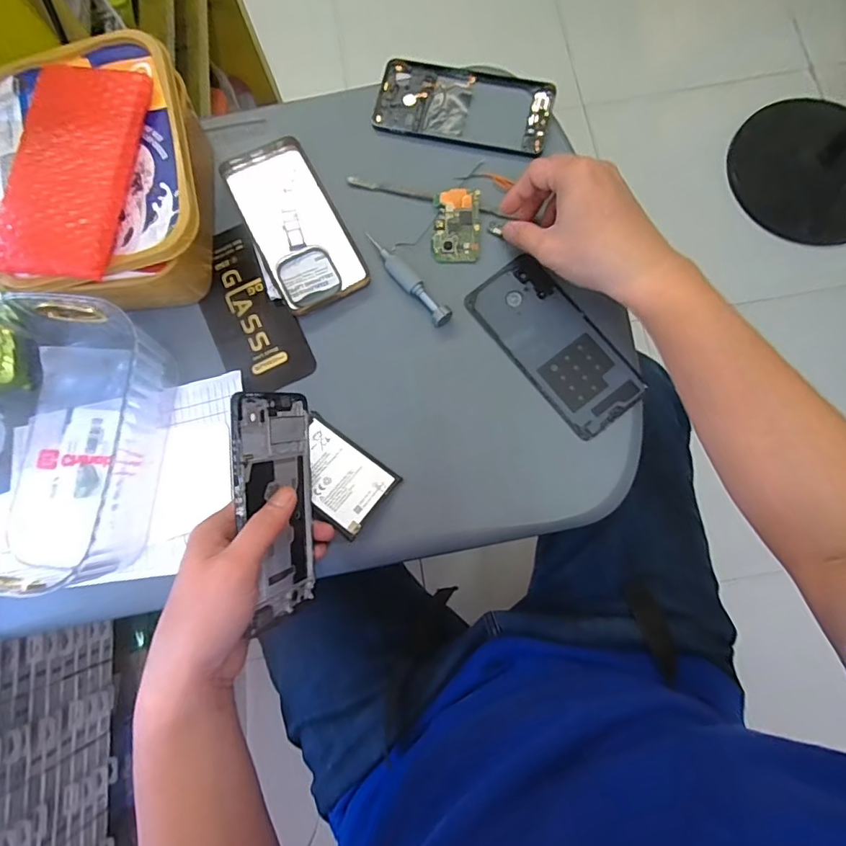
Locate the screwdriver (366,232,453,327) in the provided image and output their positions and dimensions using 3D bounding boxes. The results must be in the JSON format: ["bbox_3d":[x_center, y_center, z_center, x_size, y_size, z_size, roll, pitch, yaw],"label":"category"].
[{"bbox_3d":[-0.014,-0.127,0.437,0.018,0.014,0.104,-41,80,-6],"label":"screwdriver"}]

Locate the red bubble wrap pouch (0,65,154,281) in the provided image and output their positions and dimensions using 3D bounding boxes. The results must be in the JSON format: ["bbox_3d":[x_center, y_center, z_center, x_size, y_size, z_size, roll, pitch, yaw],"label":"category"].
[{"bbox_3d":[-0.262,-0.188,0.370,0.083,0.018,0.165,9,79,3],"label":"red bubble wrap pouch"}]

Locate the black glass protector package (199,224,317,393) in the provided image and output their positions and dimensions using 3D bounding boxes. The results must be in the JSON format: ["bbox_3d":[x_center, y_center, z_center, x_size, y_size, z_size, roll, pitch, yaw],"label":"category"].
[{"bbox_3d":[-0.158,-0.101,0.443,0.071,0.007,0.156,-27,79,-4],"label":"black glass protector package"}]

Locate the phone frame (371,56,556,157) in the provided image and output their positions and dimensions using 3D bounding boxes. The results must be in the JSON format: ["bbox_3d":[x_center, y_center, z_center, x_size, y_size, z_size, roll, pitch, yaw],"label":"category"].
[{"bbox_3d":[0.039,-0.302,0.471,0.164,0.007,0.079,12,79,4],"label":"phone frame"}]

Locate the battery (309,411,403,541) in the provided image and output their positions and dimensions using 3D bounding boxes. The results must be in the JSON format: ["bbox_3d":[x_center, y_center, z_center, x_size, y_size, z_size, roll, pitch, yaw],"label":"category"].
[{"bbox_3d":[-0.072,0.041,0.402,0.090,0.006,0.064,37,68,10],"label":"battery"}]

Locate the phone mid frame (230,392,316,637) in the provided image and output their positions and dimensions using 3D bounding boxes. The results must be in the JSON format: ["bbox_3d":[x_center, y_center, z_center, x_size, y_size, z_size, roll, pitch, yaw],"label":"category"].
[{"bbox_3d":[-0.103,0.058,0.352,0.007,0.076,0.156,-3,92,22],"label":"phone mid frame"}]

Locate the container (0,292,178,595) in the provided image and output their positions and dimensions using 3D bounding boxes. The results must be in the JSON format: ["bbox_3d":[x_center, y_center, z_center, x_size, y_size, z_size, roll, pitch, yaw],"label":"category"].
[{"bbox_3d":[-0.296,0.017,0.398,0.153,0.075,0.218,5,79,2],"label":"container"}]

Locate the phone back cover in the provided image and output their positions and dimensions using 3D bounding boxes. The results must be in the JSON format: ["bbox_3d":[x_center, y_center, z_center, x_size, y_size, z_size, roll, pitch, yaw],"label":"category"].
[{"bbox_3d":[0.112,-0.068,0.424,0.072,0.007,0.158,-37,80,-6],"label":"phone back cover"}]

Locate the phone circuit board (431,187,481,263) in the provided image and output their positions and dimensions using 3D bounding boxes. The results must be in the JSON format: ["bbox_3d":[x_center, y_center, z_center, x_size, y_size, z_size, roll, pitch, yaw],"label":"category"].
[{"bbox_3d":[0.030,-0.177,0.447,0.040,0.007,0.068,3,79,2],"label":"phone circuit board"}]

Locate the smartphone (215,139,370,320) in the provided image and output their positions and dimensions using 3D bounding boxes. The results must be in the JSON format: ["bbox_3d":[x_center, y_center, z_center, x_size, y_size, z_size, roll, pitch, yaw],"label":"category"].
[{"bbox_3d":[-0.118,-0.182,0.454,0.078,0.007,0.168,-27,79,-4],"label":"smartphone"}]

